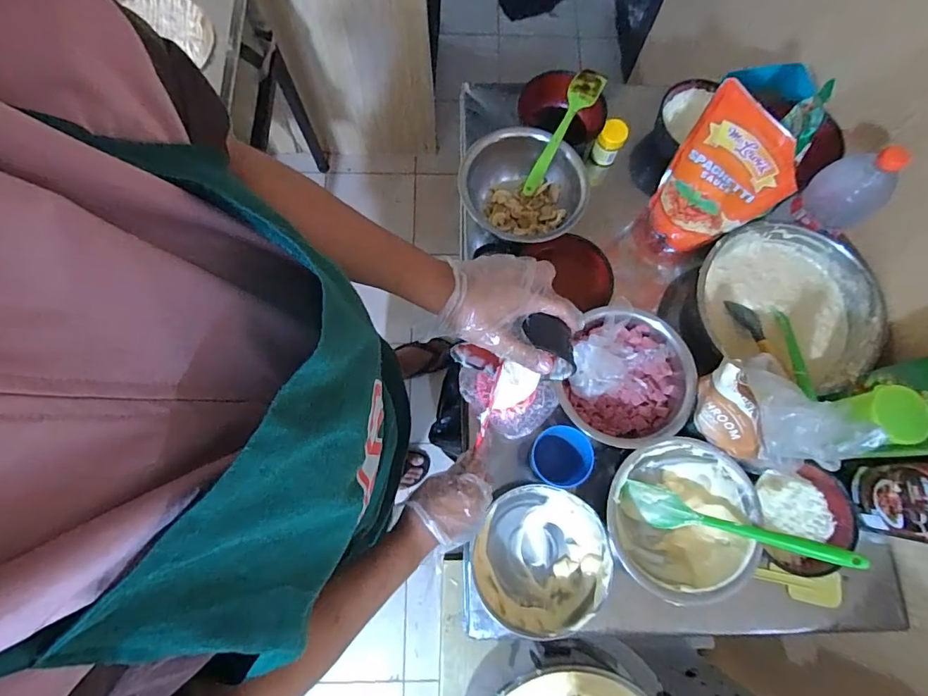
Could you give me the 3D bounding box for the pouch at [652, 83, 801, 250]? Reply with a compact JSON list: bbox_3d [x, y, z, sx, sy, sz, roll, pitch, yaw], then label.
[{"bbox_3d":[0.346,-0.222,0.667,0.049,0.248,0.147,-38,79,-10],"label":"pouch"}]

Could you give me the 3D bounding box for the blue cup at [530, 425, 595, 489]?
[{"bbox_3d":[0.129,0.148,0.643,0.071,0.087,0.073,0,75,-1],"label":"blue cup"}]

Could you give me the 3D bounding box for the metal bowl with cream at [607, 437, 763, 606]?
[{"bbox_3d":[0.278,0.223,0.629,0.189,0.084,0.190,-18,76,-6],"label":"metal bowl with cream"}]

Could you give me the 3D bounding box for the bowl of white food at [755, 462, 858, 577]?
[{"bbox_3d":[0.453,0.233,0.639,0.138,0.074,0.118,-15,76,-5],"label":"bowl of white food"}]

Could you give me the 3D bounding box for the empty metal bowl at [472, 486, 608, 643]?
[{"bbox_3d":[0.101,0.278,0.621,0.157,0.065,0.171,0,75,-1],"label":"empty metal bowl"}]

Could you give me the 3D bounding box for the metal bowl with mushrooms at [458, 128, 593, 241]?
[{"bbox_3d":[0.092,-0.243,0.739,0.192,0.094,0.186,41,78,9],"label":"metal bowl with mushrooms"}]

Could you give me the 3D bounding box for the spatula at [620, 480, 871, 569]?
[{"bbox_3d":[0.339,0.227,0.600,0.266,0.019,0.050,8,73,31],"label":"spatula"}]

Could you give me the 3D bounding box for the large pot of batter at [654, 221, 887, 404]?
[{"bbox_3d":[0.485,-0.052,0.737,0.239,0.127,0.240,0,75,-1],"label":"large pot of batter"}]

